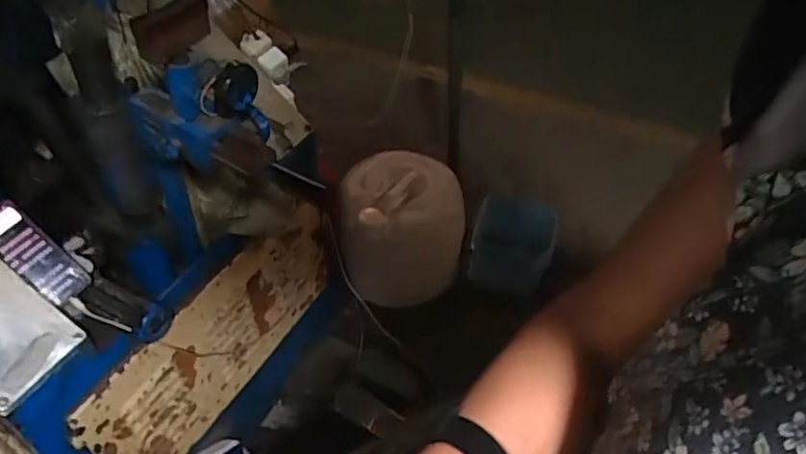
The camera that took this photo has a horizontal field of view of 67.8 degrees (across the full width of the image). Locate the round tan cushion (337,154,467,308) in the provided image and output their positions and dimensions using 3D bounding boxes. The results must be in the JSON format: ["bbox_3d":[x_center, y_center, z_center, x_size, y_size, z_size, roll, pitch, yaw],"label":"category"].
[{"bbox_3d":[0.001,0.011,1.527,0.295,0.291,0.272,0,45,0],"label":"round tan cushion"}]

